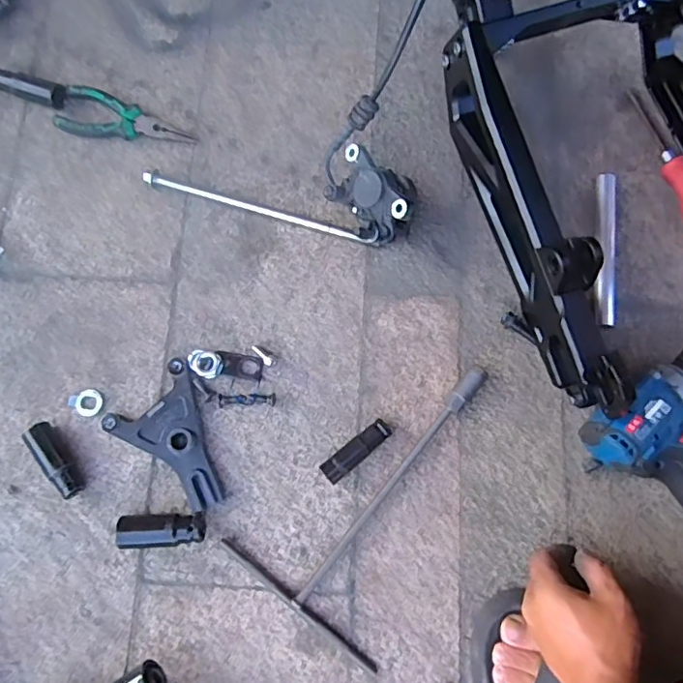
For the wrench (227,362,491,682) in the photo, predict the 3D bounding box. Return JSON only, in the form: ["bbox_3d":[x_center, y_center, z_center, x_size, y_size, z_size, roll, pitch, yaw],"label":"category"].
[{"bbox_3d":[0.043,0.133,0.534,0.170,0.020,0.285,37,80,9],"label":"wrench"}]

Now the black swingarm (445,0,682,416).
[{"bbox_3d":[0.272,-0.169,0.540,0.261,0.109,0.438,-13,77,-2],"label":"black swingarm"}]

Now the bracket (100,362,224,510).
[{"bbox_3d":[-0.156,0.097,0.548,0.091,0.017,0.132,-40,79,-8],"label":"bracket"}]

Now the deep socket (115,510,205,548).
[{"bbox_3d":[-0.167,0.176,0.525,0.078,0.023,0.029,-2,77,0],"label":"deep socket"}]

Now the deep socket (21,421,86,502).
[{"bbox_3d":[-0.278,0.114,0.545,0.023,0.024,0.082,-36,79,-7],"label":"deep socket"}]

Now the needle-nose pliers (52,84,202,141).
[{"bbox_3d":[-0.240,-0.248,0.630,0.152,0.015,0.056,13,77,4],"label":"needle-nose pliers"}]

